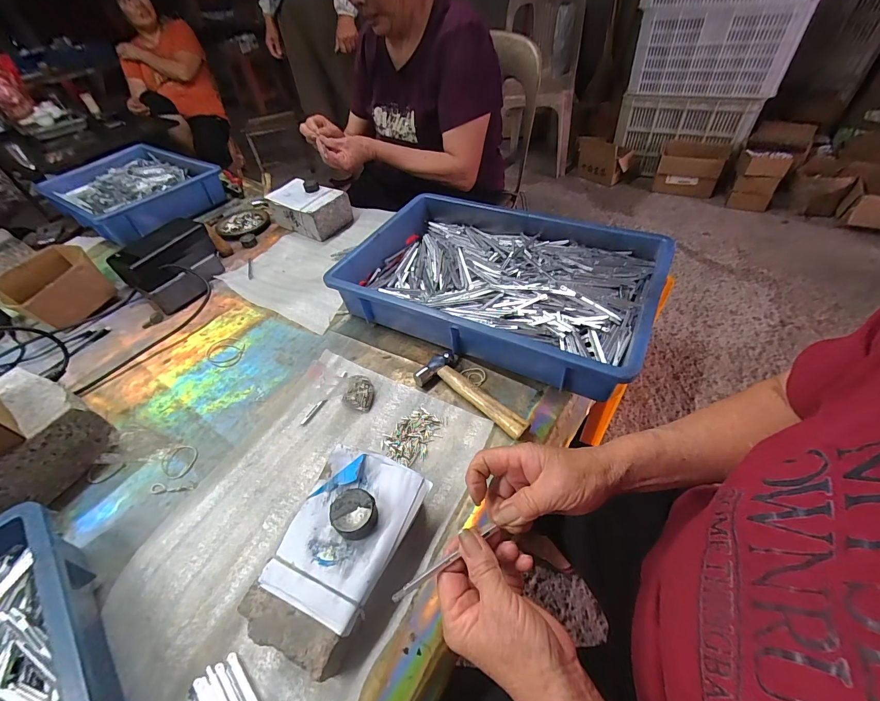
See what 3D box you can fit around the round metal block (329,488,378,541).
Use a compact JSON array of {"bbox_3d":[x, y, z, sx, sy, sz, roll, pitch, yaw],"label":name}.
[{"bbox_3d":[-0.076,0.146,0.331,0.036,0.021,0.038,-3,47,4],"label":"round metal block"}]

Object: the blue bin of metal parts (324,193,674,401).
[{"bbox_3d":[0.084,-0.107,0.570,0.431,0.087,0.283,20,53,23],"label":"blue bin of metal parts"}]

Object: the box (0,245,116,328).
[{"bbox_3d":[-0.663,-0.106,0.649,0.146,0.077,0.133,17,52,21],"label":"box"}]

